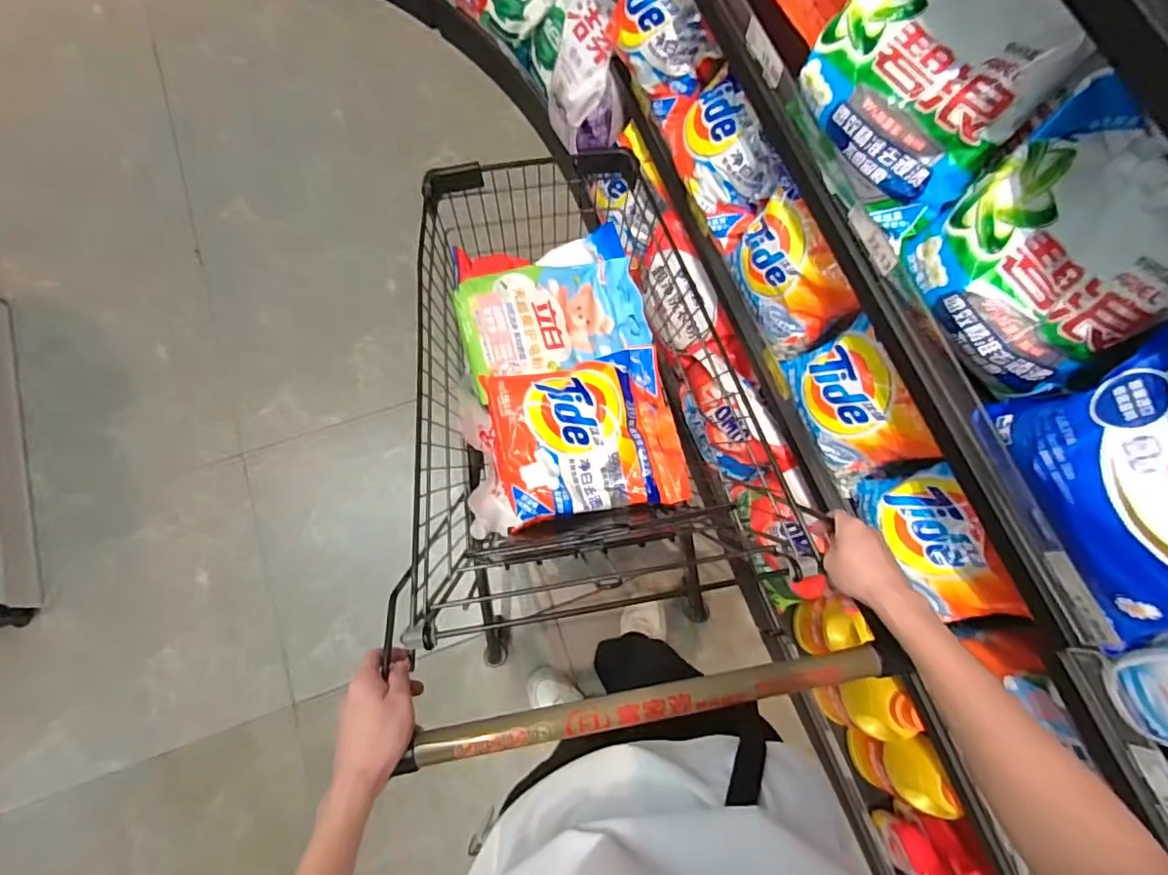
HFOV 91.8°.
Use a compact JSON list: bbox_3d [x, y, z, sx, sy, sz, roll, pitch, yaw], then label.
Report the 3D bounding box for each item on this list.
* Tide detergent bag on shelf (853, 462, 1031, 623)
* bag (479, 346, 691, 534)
[{"bbox_3d":[0.484,0.150,0.804,0.083,0.144,0.217,-15,75,-6],"label":"Tide detergent bag on shelf"},{"bbox_3d":[-0.001,-0.003,0.894,0.308,0.058,0.251,-10,74,-5],"label":"bag"}]

